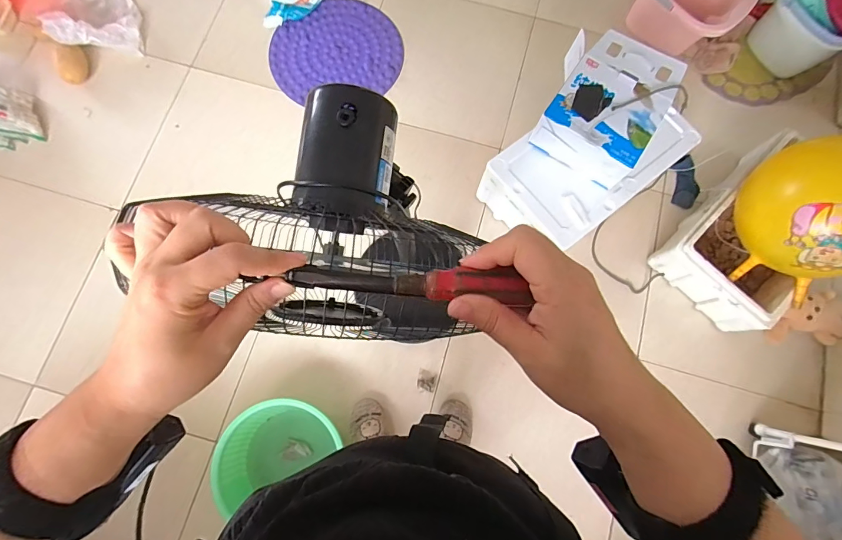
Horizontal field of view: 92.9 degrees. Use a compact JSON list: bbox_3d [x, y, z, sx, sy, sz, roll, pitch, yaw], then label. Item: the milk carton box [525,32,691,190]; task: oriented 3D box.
[{"bbox_3d":[0.521,-0.479,1.147,0.313,0.120,0.376,31,78,6],"label":"milk carton box"}]

